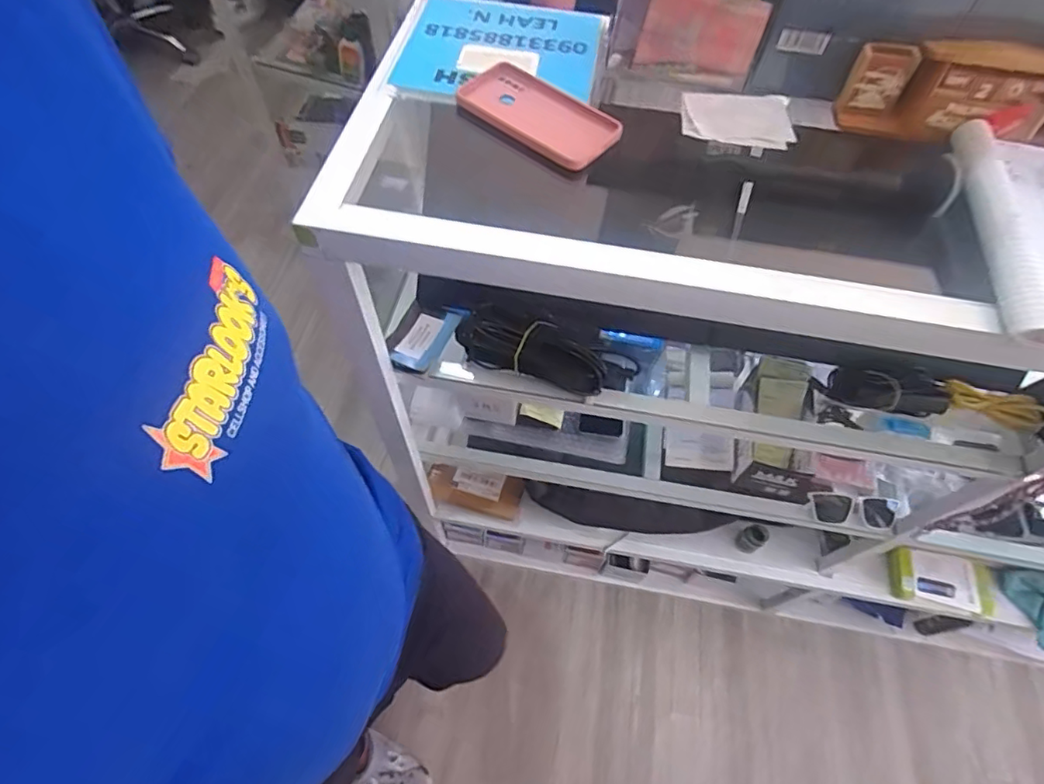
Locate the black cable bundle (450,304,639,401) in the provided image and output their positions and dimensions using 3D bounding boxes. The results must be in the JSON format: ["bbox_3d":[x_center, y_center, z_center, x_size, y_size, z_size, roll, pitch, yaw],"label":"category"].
[{"bbox_3d":[0.027,-0.053,0.671,0.216,0.046,0.069,18,61,9],"label":"black cable bundle"}]

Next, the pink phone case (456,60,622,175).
[{"bbox_3d":[0.013,-0.280,0.549,0.179,0.017,0.080,38,66,19],"label":"pink phone case"}]

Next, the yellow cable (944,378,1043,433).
[{"bbox_3d":[0.562,0.015,0.664,0.116,0.034,0.033,17,60,8],"label":"yellow cable"}]

